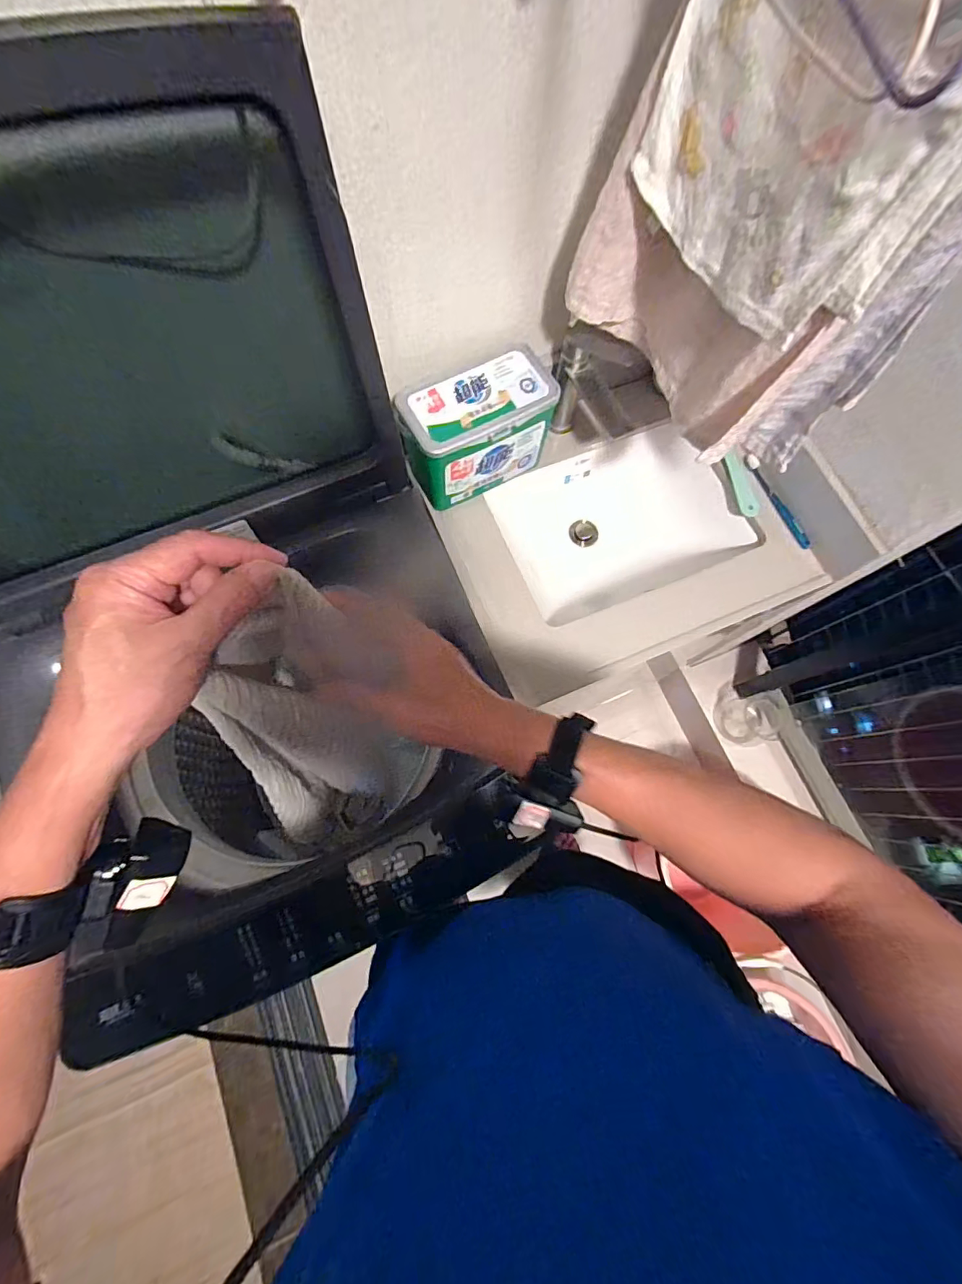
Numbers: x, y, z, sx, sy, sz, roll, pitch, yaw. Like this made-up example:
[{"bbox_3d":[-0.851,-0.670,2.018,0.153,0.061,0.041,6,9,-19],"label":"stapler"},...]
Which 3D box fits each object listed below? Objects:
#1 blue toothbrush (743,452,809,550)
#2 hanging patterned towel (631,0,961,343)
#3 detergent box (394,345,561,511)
[{"bbox_3d":[0.513,-0.244,0.865,0.017,0.025,0.189,-23,75,-8],"label":"blue toothbrush"},{"bbox_3d":[0.230,-0.394,0.376,0.043,0.220,0.265,-30,76,-10],"label":"hanging patterned towel"},{"bbox_3d":[-0.005,-0.324,0.778,0.222,0.148,0.123,-26,75,-8],"label":"detergent box"}]

